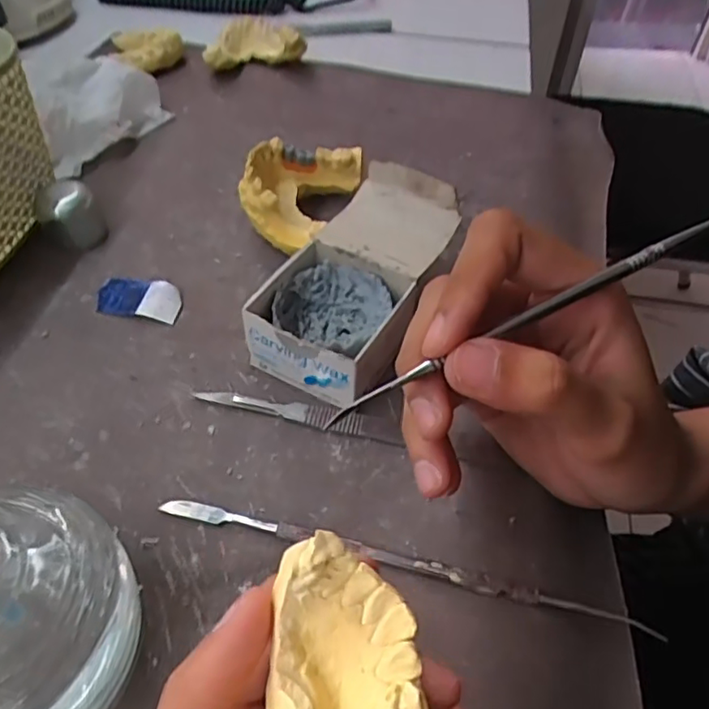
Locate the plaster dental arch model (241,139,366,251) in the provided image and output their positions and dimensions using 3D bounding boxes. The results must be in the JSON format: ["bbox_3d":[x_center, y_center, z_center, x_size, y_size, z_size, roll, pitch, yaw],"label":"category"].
[{"bbox_3d":[-0.028,-0.089,0.327,0.050,0.038,0.071,20,51,13],"label":"plaster dental arch model"}]

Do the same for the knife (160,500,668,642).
[{"bbox_3d":[0.015,0.072,0.212,0.173,0.006,0.007,13,50,6],"label":"knife"}]

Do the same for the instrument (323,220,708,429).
[{"bbox_3d":[0.060,-0.015,0.180,0.154,0.005,0.004,-26,55,-11],"label":"instrument"}]

